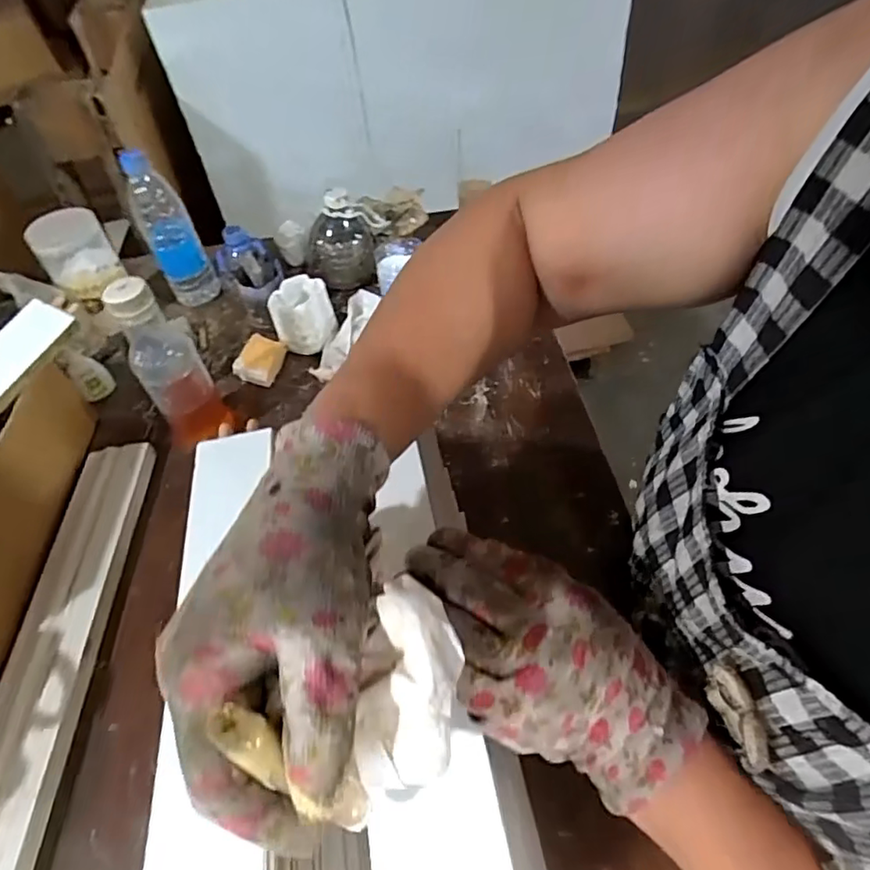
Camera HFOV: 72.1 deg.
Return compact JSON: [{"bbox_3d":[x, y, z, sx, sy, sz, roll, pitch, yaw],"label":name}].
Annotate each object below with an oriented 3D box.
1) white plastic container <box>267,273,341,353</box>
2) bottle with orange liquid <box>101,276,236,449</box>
[{"bbox_3d":[-0.171,-0.158,0.778,0.079,0.069,0.072,-14,50,-6],"label":"white plastic container"},{"bbox_3d":[-0.283,-0.078,0.631,0.066,0.199,0.066,-29,53,-17],"label":"bottle with orange liquid"}]

